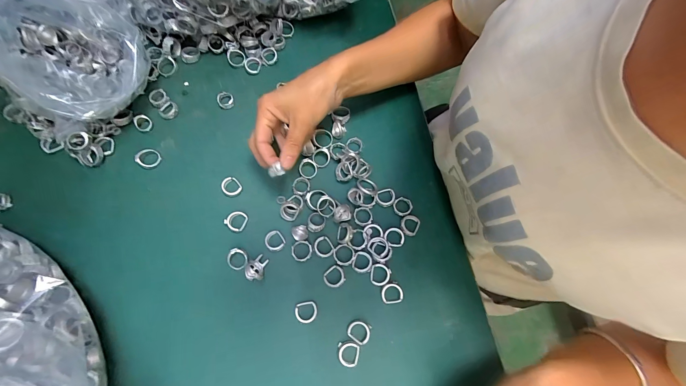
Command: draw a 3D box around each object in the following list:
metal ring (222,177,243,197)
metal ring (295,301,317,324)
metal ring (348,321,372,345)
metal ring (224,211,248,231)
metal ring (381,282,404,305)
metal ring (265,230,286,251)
[{"bbox_3d":[-0.139,-0.008,0.360,0.022,0.006,0.026,-36,77,-12],"label":"metal ring"},{"bbox_3d":[-0.040,0.132,0.321,0.024,0.004,0.022,-6,62,-13],"label":"metal ring"},{"bbox_3d":[0.018,0.150,0.317,0.023,0.008,0.021,31,80,15],"label":"metal ring"},{"bbox_3d":[-0.128,0.033,0.347,0.023,0.007,0.023,1,73,-2],"label":"metal ring"},{"bbox_3d":[0.055,0.113,0.328,0.024,0.008,0.022,-11,74,-5],"label":"metal ring"},{"bbox_3d":[-0.081,0.056,0.342,0.021,0.007,0.024,-26,76,-9],"label":"metal ring"}]

